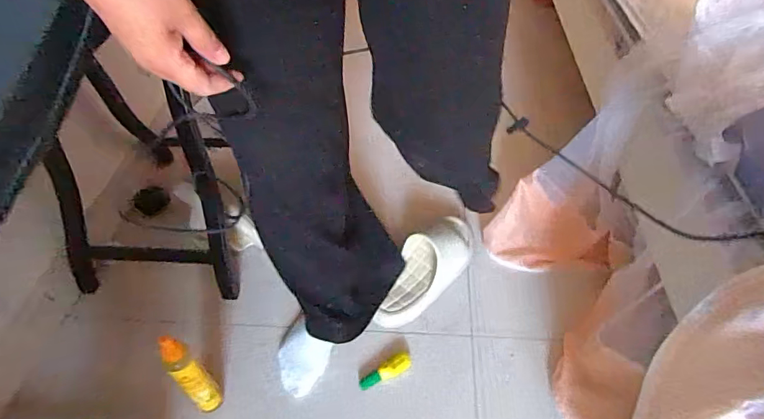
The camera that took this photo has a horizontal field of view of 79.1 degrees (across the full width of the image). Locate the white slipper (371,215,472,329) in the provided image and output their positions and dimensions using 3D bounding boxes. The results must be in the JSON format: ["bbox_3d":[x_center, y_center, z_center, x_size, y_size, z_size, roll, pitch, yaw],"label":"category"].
[{"bbox_3d":[0.094,0.104,0.910,0.116,0.082,0.286,22,52,23],"label":"white slipper"}]

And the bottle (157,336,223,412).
[{"bbox_3d":[-0.286,0.254,0.700,0.040,0.196,0.032,-36,55,-27],"label":"bottle"}]

